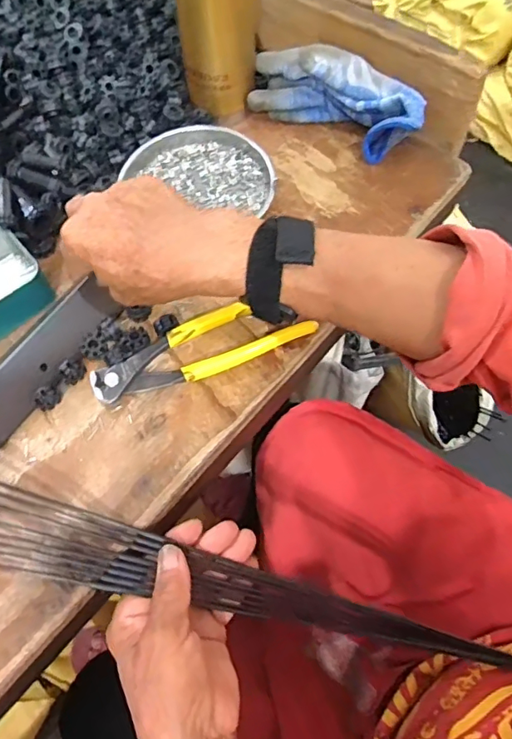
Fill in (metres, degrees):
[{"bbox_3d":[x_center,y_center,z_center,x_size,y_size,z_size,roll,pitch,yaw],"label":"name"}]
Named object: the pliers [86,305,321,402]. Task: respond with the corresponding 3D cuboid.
[{"bbox_3d":[-0.039,-0.016,0.375,0.161,0.016,0.041,-23,67,-10],"label":"pliers"}]

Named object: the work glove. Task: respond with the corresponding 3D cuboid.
[{"bbox_3d":[0.071,-0.241,0.452,0.161,0.065,0.056,24,68,12],"label":"work glove"}]

